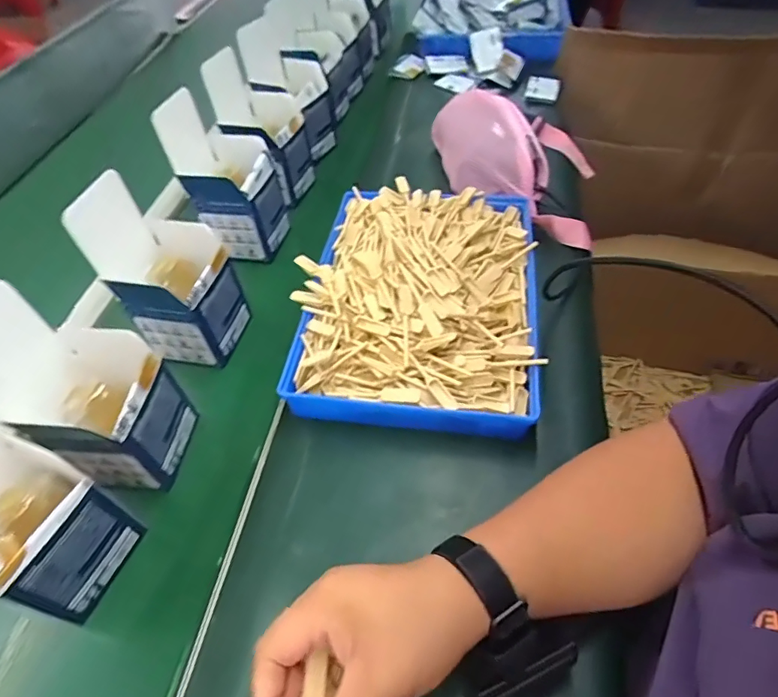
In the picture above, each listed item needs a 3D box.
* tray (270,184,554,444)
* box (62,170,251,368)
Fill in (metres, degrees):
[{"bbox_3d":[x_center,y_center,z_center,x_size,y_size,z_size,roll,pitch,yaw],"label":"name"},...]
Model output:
[{"bbox_3d":[0.030,-0.065,0.519,0.234,0.054,0.314,3,52,6],"label":"tray"},{"bbox_3d":[-0.213,-0.072,0.487,0.095,0.170,0.097,11,53,12],"label":"box"}]

